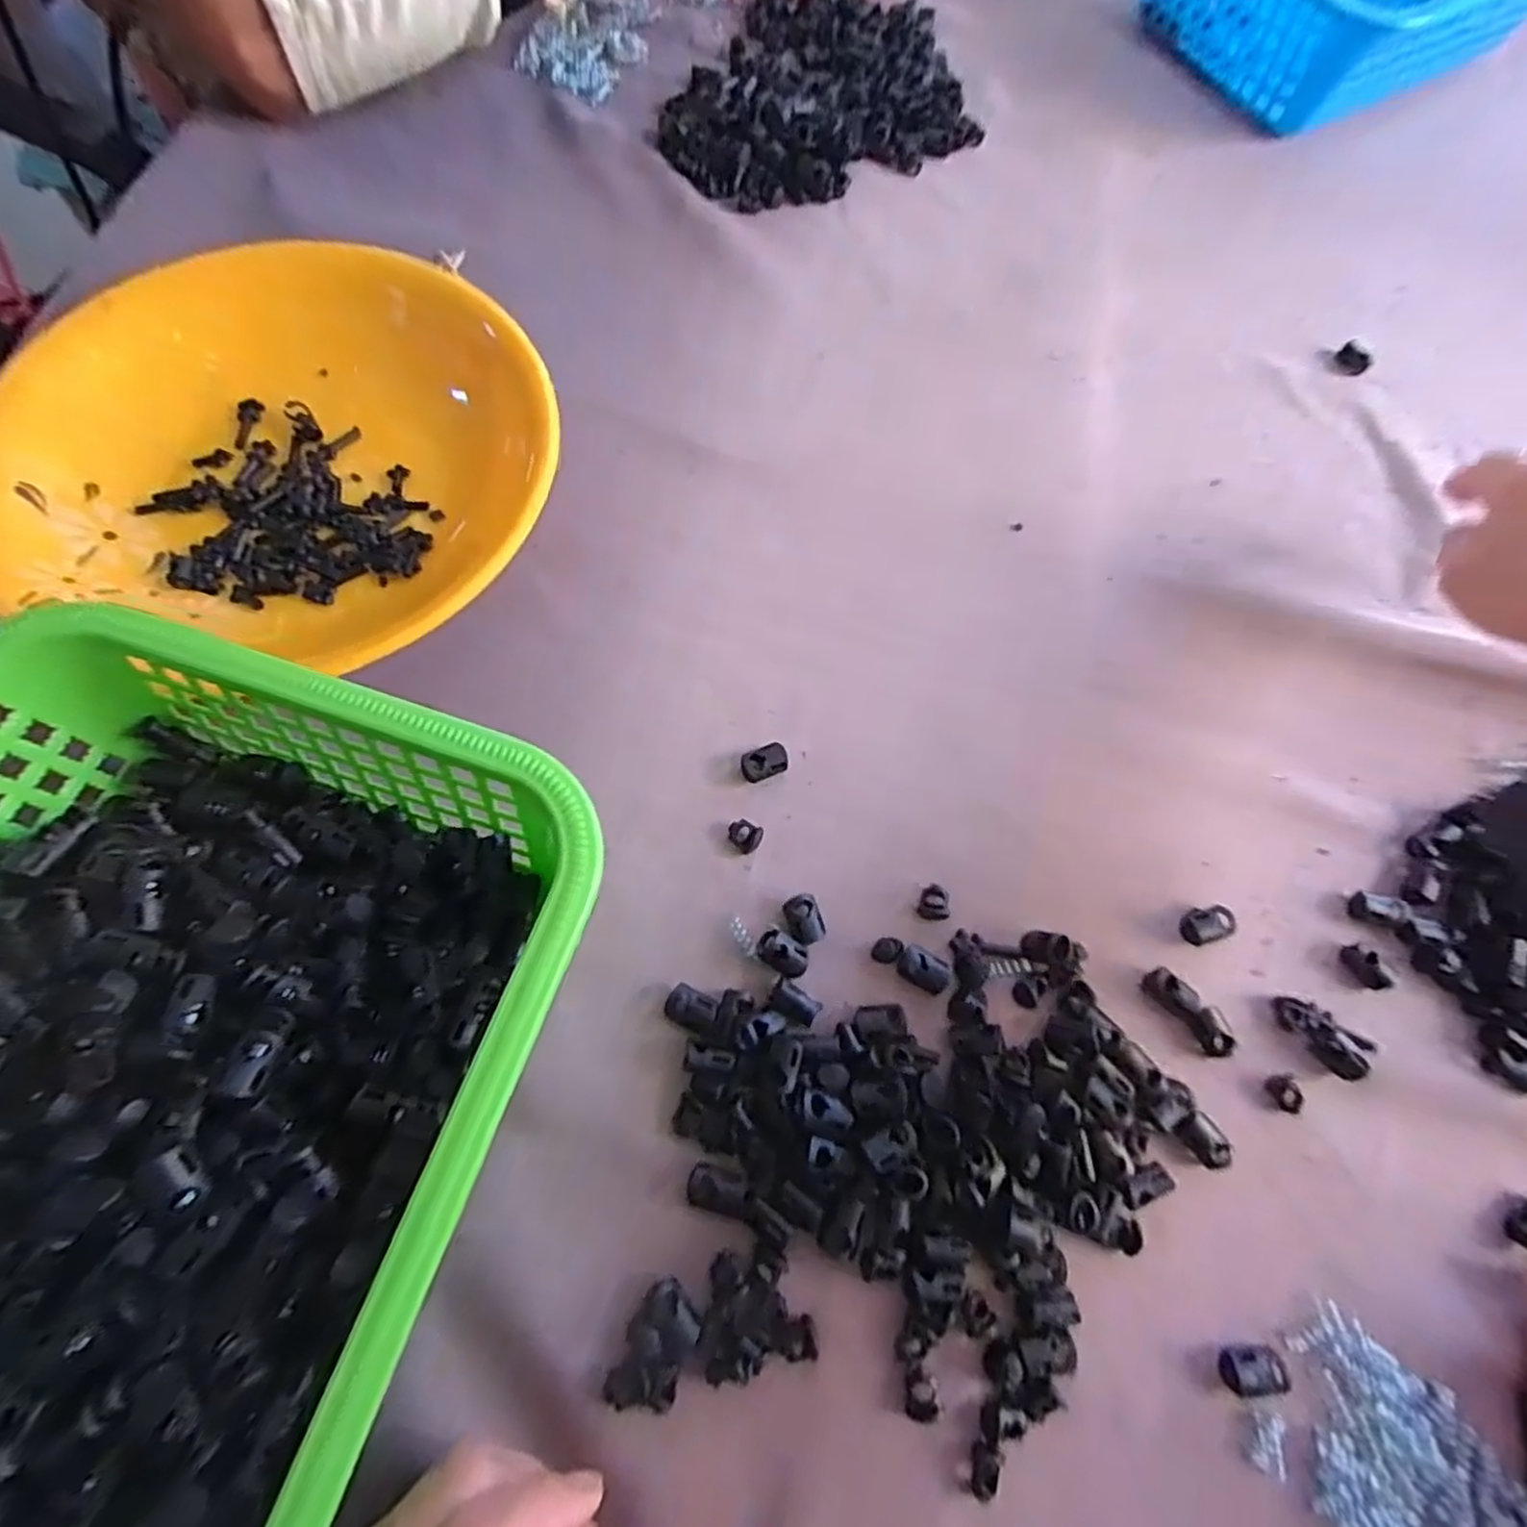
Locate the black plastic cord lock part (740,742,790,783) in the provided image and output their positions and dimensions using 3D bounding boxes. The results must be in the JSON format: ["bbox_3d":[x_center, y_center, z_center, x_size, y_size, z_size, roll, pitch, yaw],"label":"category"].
[{"bbox_3d":[0.001,0.000,0.316,0.020,0.013,0.013,-16,73,-10],"label":"black plastic cord lock part"}]

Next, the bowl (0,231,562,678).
[{"bbox_3d":[-0.216,-0.147,0.328,0.242,0.070,0.215,13,70,1],"label":"bowl"}]

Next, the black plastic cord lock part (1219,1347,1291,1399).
[{"bbox_3d":[0.174,0.213,0.252,0.024,0.007,0.015,5,70,-3],"label":"black plastic cord lock part"}]

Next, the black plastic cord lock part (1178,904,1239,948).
[{"bbox_3d":[0.192,0.069,0.307,0.027,0.006,0.014,-12,72,-8],"label":"black plastic cord lock part"}]

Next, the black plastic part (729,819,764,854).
[{"bbox_3d":[-0.008,0.030,0.305,0.015,0.008,0.012,40,73,10],"label":"black plastic part"}]

